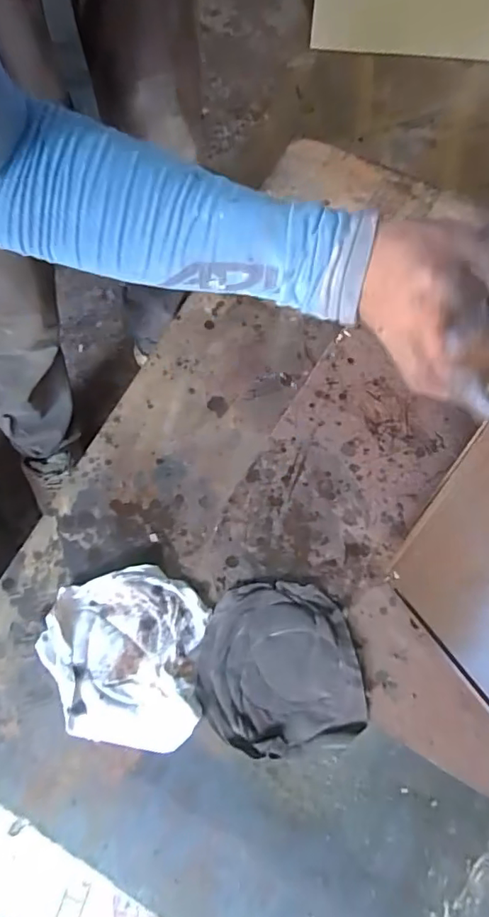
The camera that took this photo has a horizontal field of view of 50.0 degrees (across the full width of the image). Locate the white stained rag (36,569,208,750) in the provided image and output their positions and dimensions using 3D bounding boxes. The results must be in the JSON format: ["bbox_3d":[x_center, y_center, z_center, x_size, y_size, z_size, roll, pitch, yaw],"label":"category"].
[{"bbox_3d":[-0.126,0.202,0.543,0.161,0.026,0.167,4,74,1],"label":"white stained rag"}]

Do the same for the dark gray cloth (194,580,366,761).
[{"bbox_3d":[0.032,0.210,0.535,0.157,0.019,0.157,-14,74,-4],"label":"dark gray cloth"}]

